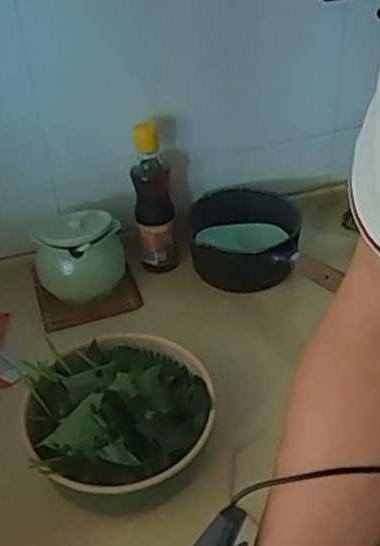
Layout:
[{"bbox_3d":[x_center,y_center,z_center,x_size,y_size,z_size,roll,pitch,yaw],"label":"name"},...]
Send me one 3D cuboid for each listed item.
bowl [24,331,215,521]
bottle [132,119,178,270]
[{"bbox_3d":[-0.073,0.159,0.696,0.188,0.093,0.198,-2,38,2],"label":"bowl"},{"bbox_3d":[-0.051,-0.100,0.911,0.052,0.216,0.058,-6,38,-3],"label":"bottle"}]

